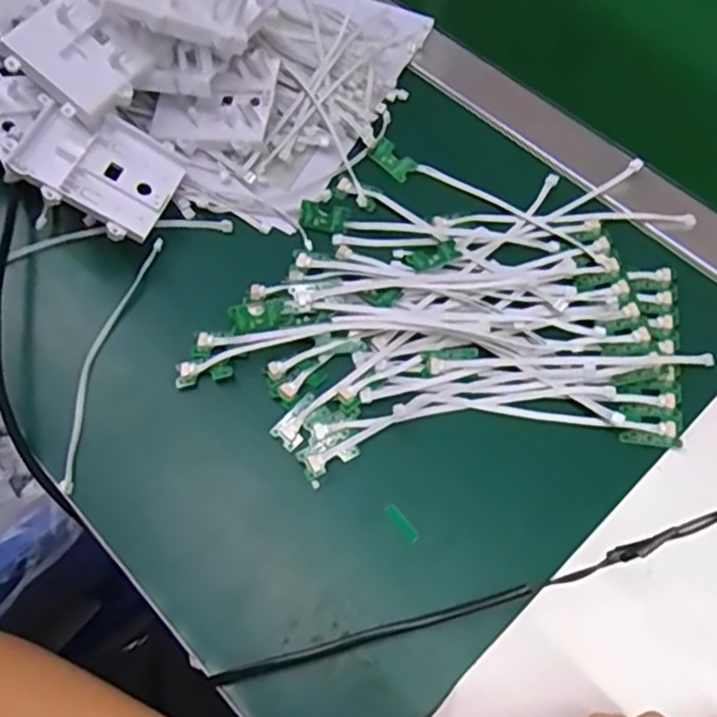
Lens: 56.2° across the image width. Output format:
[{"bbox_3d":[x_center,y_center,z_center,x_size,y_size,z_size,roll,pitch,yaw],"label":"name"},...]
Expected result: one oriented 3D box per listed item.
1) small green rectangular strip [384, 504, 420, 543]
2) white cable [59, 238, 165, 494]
[{"bbox_3d":[0.022,0.082,0.335,0.006,0.004,0.021,-36,68,-17],"label":"small green rectangular strip"},{"bbox_3d":[-0.142,-0.003,0.373,0.020,0.011,0.153,10,63,5],"label":"white cable"}]

